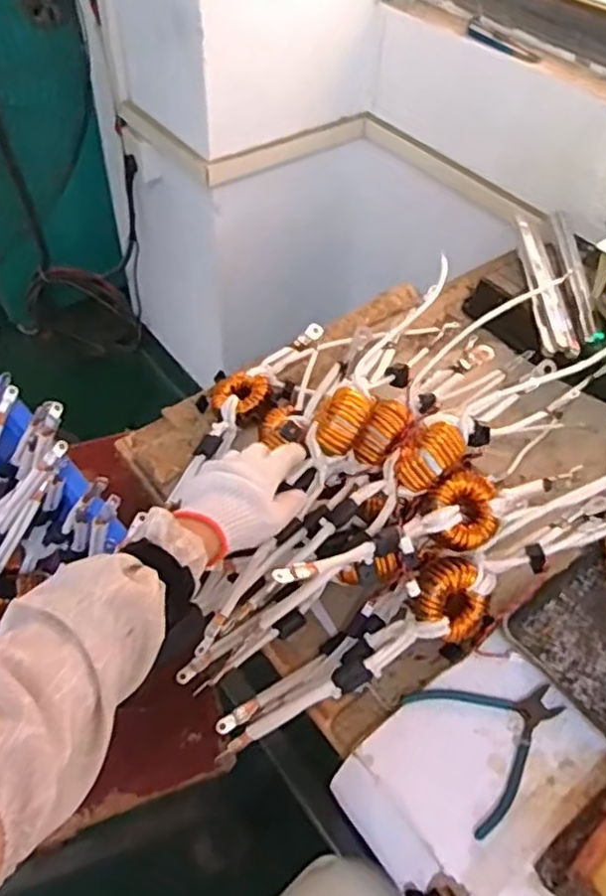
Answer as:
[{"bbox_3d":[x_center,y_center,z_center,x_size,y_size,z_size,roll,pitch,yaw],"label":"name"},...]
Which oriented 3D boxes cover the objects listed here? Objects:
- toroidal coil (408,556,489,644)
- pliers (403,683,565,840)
[{"bbox_3d":[0.144,0.147,0.665,0.068,0.082,0.040,-40,23,-7],"label":"toroidal coil"},{"bbox_3d":[0.180,0.259,0.622,0.131,0.009,0.128,-18,53,-17],"label":"pliers"}]

